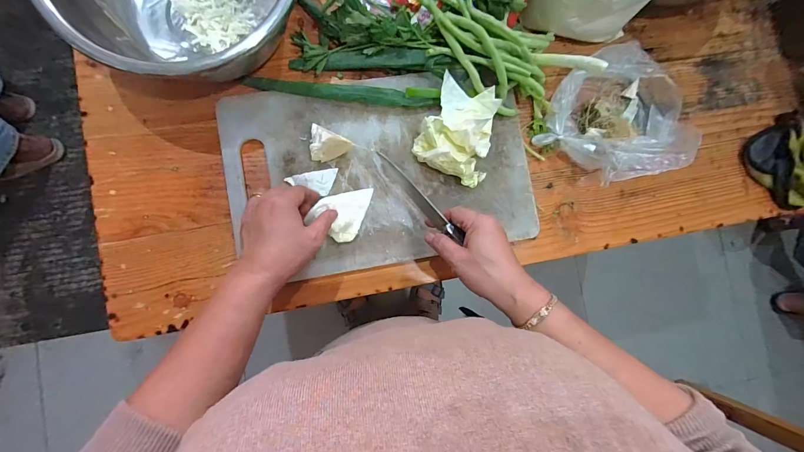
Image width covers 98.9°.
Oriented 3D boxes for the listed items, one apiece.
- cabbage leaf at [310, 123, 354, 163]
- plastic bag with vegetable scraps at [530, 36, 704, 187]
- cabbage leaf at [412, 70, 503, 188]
[{"bbox_3d":[-0.095,-0.099,0.430,0.051,0.035,0.038,26,86,-5],"label":"cabbage leaf"},{"bbox_3d":[0.295,-0.156,0.449,0.159,0.080,0.190,40,85,-4],"label":"plastic bag with vegetable scraps"},{"bbox_3d":[0.076,-0.123,0.440,0.095,0.042,0.116,22,87,-5],"label":"cabbage leaf"}]

